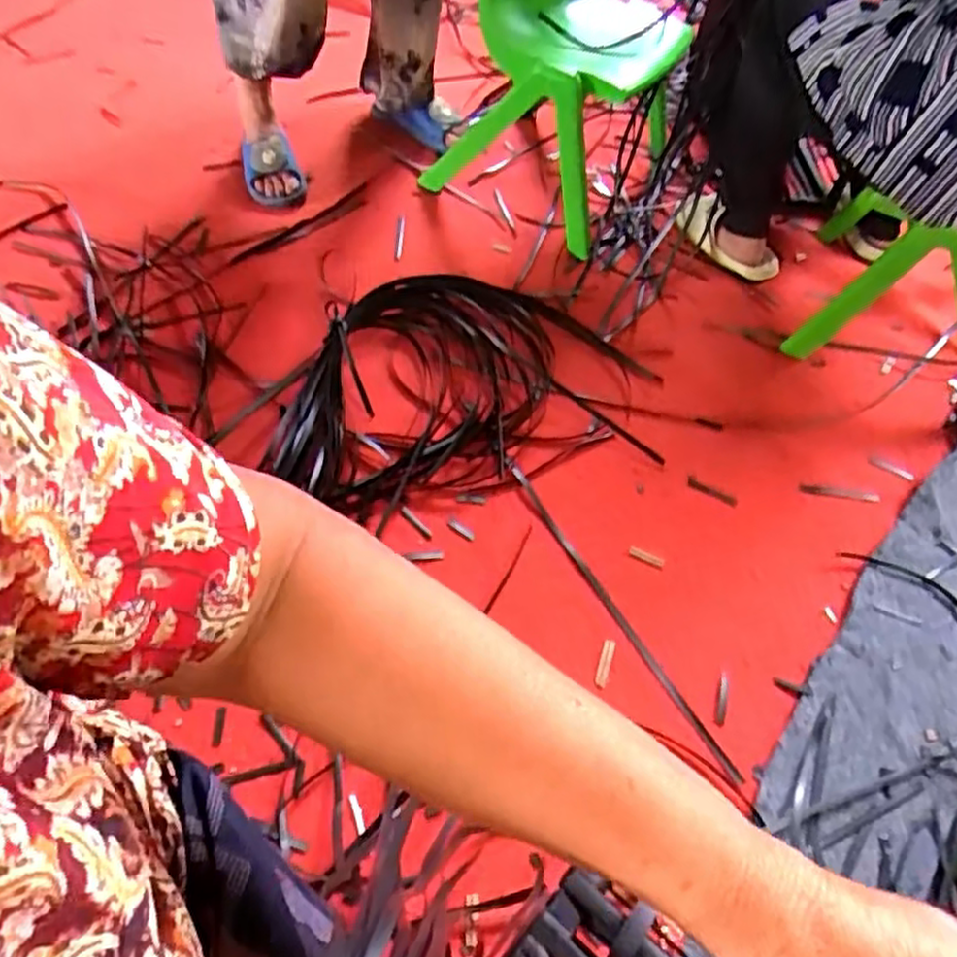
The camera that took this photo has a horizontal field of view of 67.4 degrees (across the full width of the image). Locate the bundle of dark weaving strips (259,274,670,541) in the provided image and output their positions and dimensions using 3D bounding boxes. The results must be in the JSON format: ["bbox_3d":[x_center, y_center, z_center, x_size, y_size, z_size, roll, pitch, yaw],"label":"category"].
[{"bbox_3d":[-0.023,-0.149,1.032,0.539,0.046,0.381,-17,58,-15],"label":"bundle of dark weaving strips"}]

